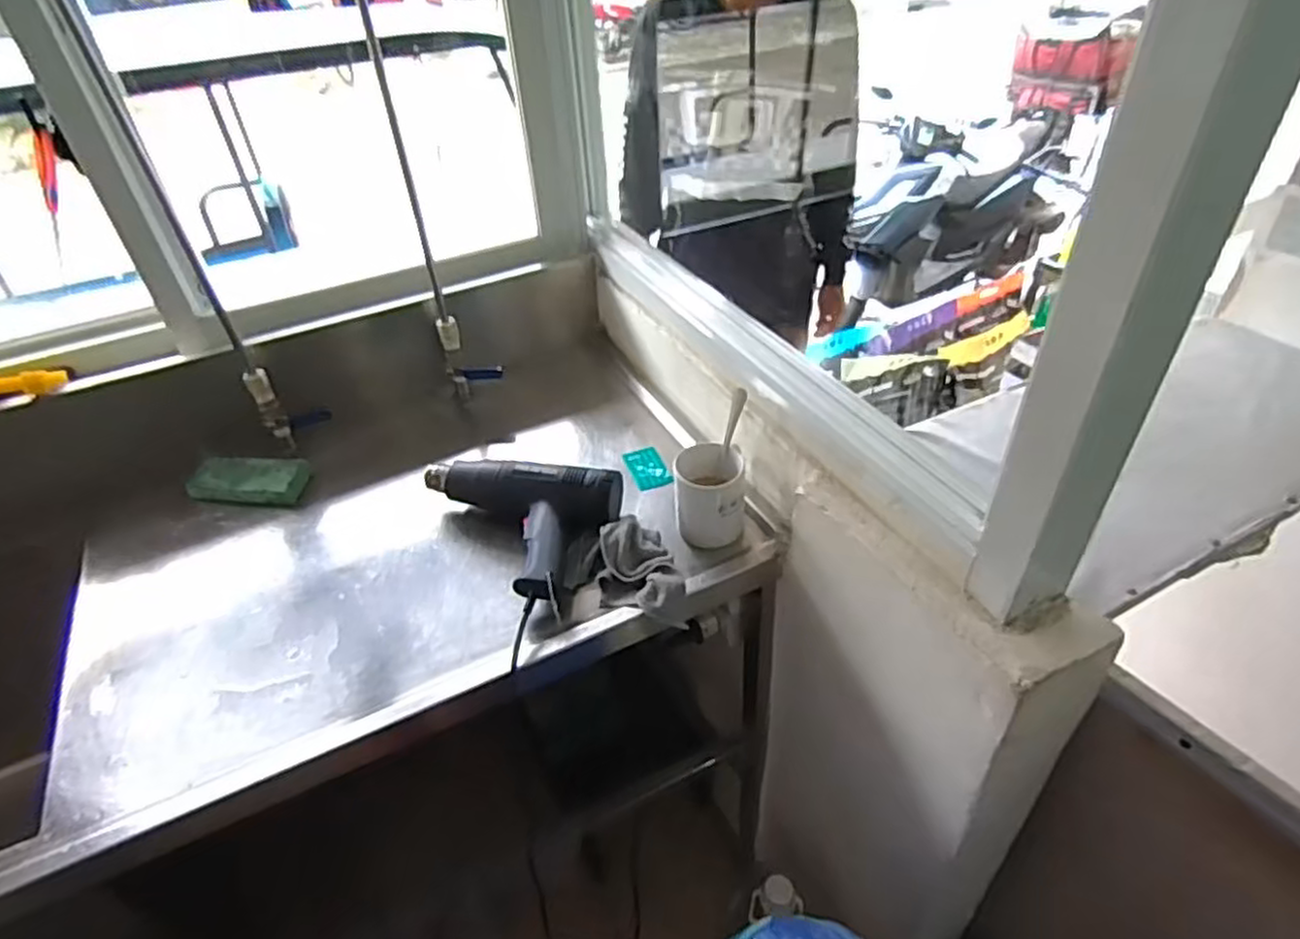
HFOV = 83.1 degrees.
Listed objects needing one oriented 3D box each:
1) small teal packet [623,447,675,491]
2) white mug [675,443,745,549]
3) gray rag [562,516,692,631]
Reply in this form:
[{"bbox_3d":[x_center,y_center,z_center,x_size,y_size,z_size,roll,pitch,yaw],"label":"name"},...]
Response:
[{"bbox_3d":[-0.003,-0.003,0.994,0.050,0.006,0.080,-16,46,-13],"label":"small teal packet"},{"bbox_3d":[0.072,0.034,0.873,0.081,0.104,0.079,-2,40,2],"label":"white mug"},{"bbox_3d":[-0.021,0.111,0.835,0.158,0.046,0.100,18,44,24],"label":"gray rag"}]

